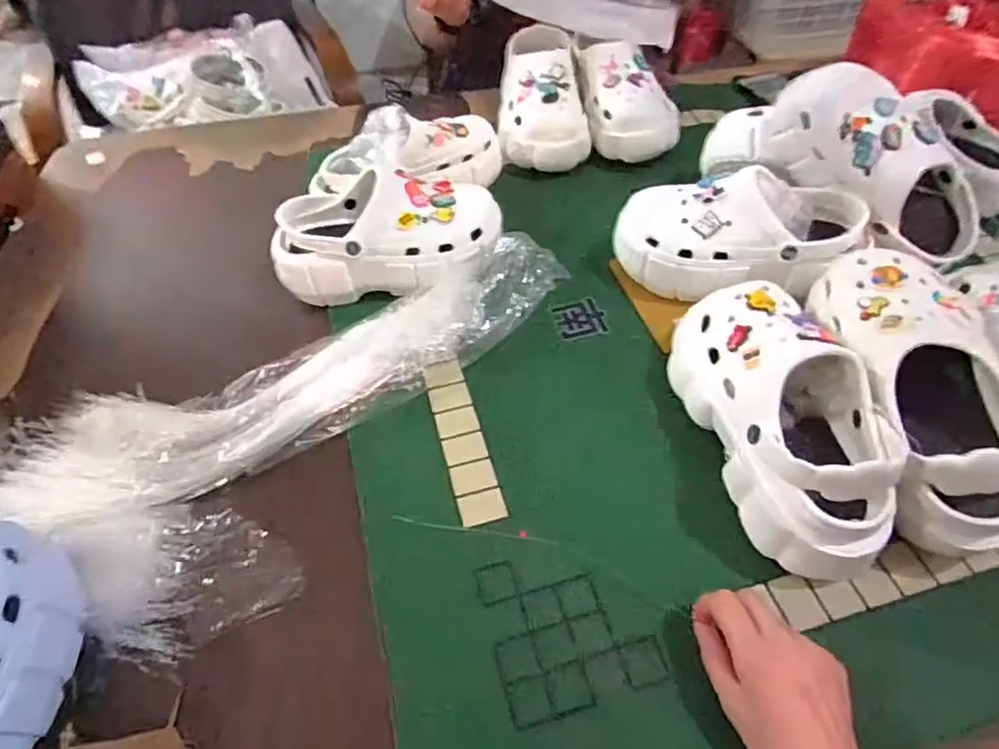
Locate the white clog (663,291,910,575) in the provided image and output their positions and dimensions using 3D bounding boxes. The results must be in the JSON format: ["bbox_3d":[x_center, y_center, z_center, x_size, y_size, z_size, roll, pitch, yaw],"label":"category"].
[{"bbox_3d":[0.233,0.027,0.498,0.108,0.111,0.259,-10,51,-7],"label":"white clog"}]

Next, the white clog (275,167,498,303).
[{"bbox_3d":[-0.123,-0.155,0.655,0.246,0.099,0.117,-2,51,-1],"label":"white clog"}]

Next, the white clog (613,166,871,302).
[{"bbox_3d":[0.243,-0.144,0.620,0.240,0.105,0.103,16,53,13],"label":"white clog"}]

